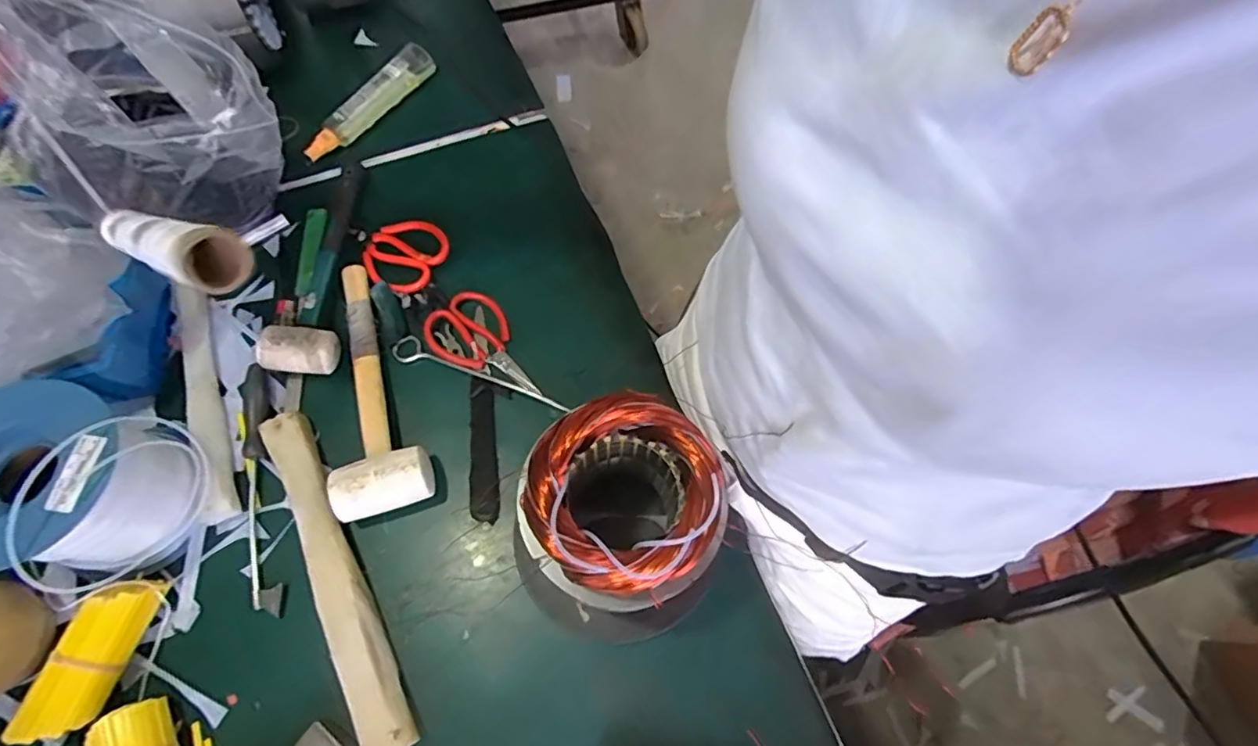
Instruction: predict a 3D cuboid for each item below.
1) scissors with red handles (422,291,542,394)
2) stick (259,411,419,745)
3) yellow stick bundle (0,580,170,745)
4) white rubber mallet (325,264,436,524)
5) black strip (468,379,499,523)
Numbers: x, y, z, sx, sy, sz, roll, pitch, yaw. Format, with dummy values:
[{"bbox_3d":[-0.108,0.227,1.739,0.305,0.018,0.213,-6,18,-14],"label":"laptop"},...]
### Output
[{"bbox_3d":[-0.164,-0.028,0.625,0.083,0.018,0.146,-37,72,-15],"label":"scissors with red handles"},{"bbox_3d":[-0.276,0.184,0.529,0.040,0.025,0.329,-27,69,-11],"label":"stick"},{"bbox_3d":[-0.462,0.244,0.488,0.041,0.045,0.129,14,67,6],"label":"yellow stick bundle"},{"bbox_3d":[-0.271,0.001,0.592,0.093,0.046,0.289,-15,68,-6],"label":"white rubber mallet"},{"bbox_3d":[-0.153,0.075,0.587,0.028,0.010,0.152,-7,67,-3],"label":"black strip"}]

